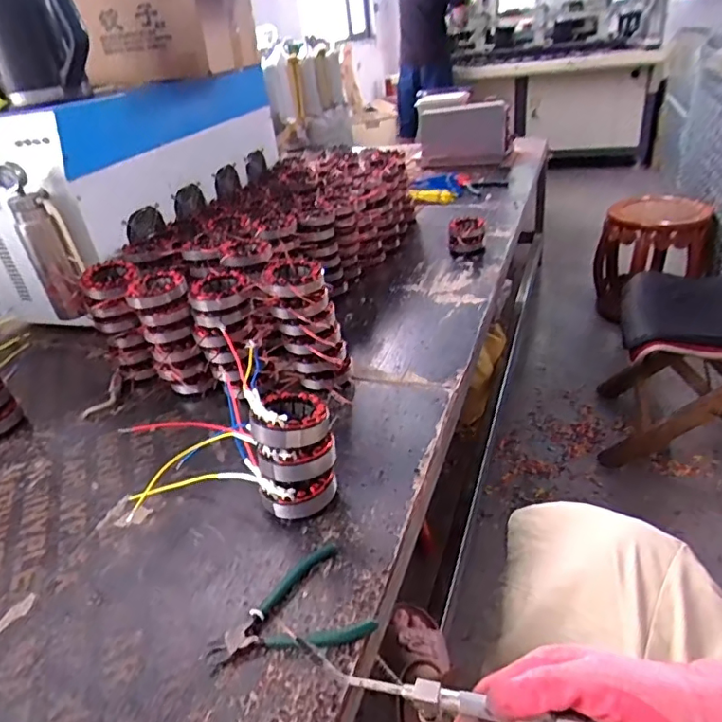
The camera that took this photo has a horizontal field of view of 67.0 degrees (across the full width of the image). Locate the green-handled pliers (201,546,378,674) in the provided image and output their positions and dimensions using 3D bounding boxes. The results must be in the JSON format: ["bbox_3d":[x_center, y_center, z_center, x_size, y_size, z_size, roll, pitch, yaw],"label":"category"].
[{"bbox_3d":[-0.073,0.242,0.517,0.144,0.012,0.107,-18,32,-18],"label":"green-handled pliers"}]

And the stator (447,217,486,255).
[{"bbox_3d":[0.243,-0.284,1.262,0.082,0.065,0.069,3,32,16],"label":"stator"}]

